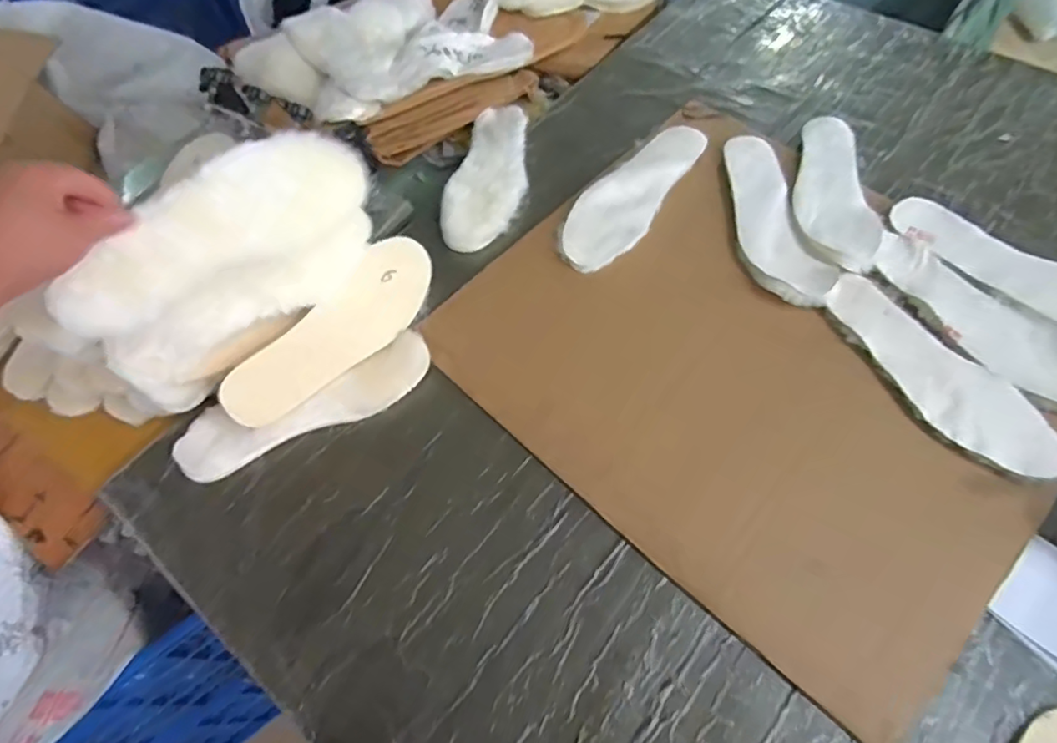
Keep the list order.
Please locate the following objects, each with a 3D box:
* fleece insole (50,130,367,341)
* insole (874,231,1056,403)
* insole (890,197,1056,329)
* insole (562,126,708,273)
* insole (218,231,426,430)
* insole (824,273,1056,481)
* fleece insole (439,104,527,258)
[{"bbox_3d":[-0.269,-0.123,0.511,0.038,0.107,0.269,41,65,19],"label":"fleece insole"},{"bbox_3d":[0.490,-0.063,0.622,0.086,0.019,0.258,-28,61,-11],"label":"insole"},{"bbox_3d":[0.543,-0.118,0.650,0.084,0.025,0.266,-37,64,-16],"label":"insole"},{"bbox_3d":[0.129,-0.230,0.743,0.095,0.008,0.261,30,71,15],"label":"insole"},{"bbox_3d":[-0.206,-0.043,0.637,0.084,0.017,0.267,46,70,-14],"label":"insole"},{"bbox_3d":[0.417,-0.002,0.592,0.081,0.023,0.258,-28,62,-11],"label":"insole"},{"bbox_3d":[-0.049,-0.267,0.781,0.100,0.026,0.257,10,61,10],"label":"fleece insole"}]

